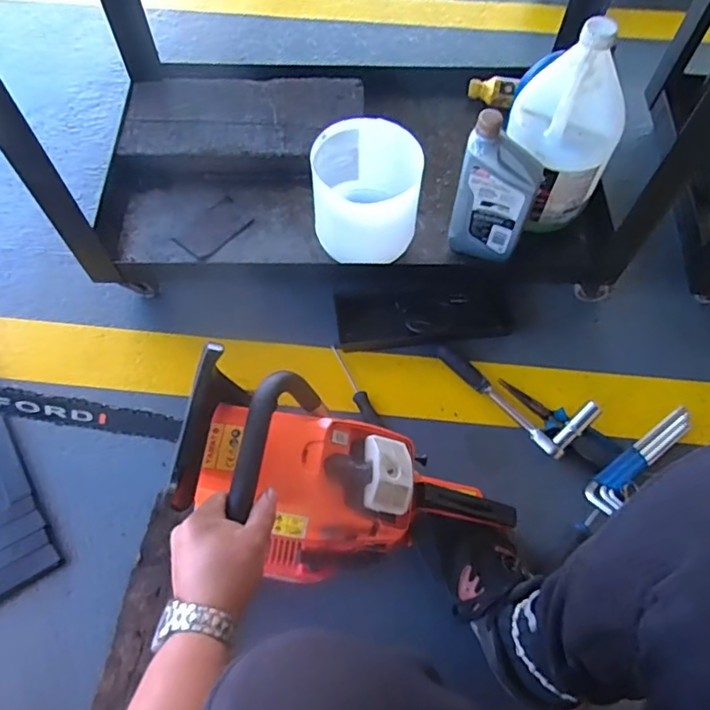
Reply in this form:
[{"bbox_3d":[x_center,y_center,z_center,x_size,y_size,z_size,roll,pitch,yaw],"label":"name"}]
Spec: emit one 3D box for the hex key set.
[{"bbox_3d":[0.408,0.143,0.794,0.223,0.036,0.045,-38,71,-17],"label":"hex key set"}]

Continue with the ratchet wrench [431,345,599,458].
[{"bbox_3d":[0.224,0.052,0.824,0.239,0.063,0.082,34,69,14],"label":"ratchet wrench"}]

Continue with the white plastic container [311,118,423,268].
[{"bbox_3d":[0.015,-0.232,0.833,0.152,0.155,0.150,0,63,0],"label":"white plastic container"}]

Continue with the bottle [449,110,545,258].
[{"bbox_3d":[0.198,-0.225,0.803,0.114,0.234,0.059,19,65,9],"label":"bottle"}]

